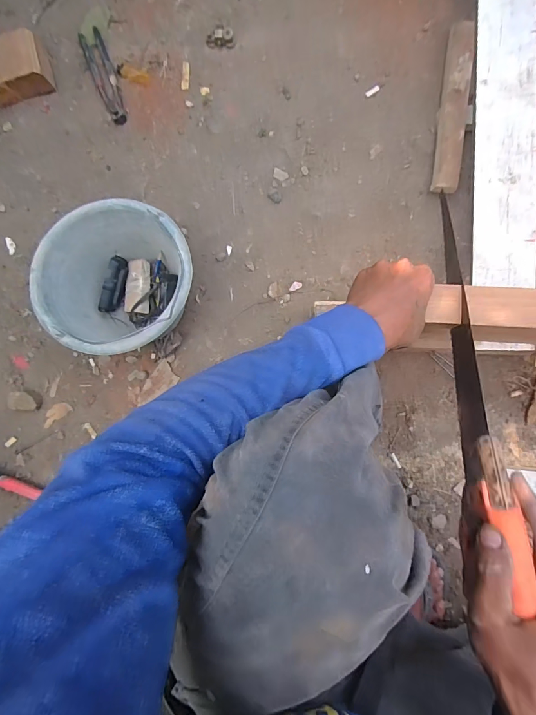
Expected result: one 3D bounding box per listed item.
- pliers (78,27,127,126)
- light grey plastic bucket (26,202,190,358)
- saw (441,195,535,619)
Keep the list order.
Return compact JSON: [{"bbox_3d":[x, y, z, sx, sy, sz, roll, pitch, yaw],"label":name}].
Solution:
[{"bbox_3d":[-0.344,-0.588,0.763,0.046,0.013,0.207,-19,88,5],"label":"pliers"},{"bbox_3d":[-0.251,-0.134,0.661,0.252,0.180,0.247,0,89,5],"label":"light grey plastic bucket"},{"bbox_3d":[0.213,0.019,0.399,0.024,0.083,0.417,1,64,5],"label":"saw"}]

